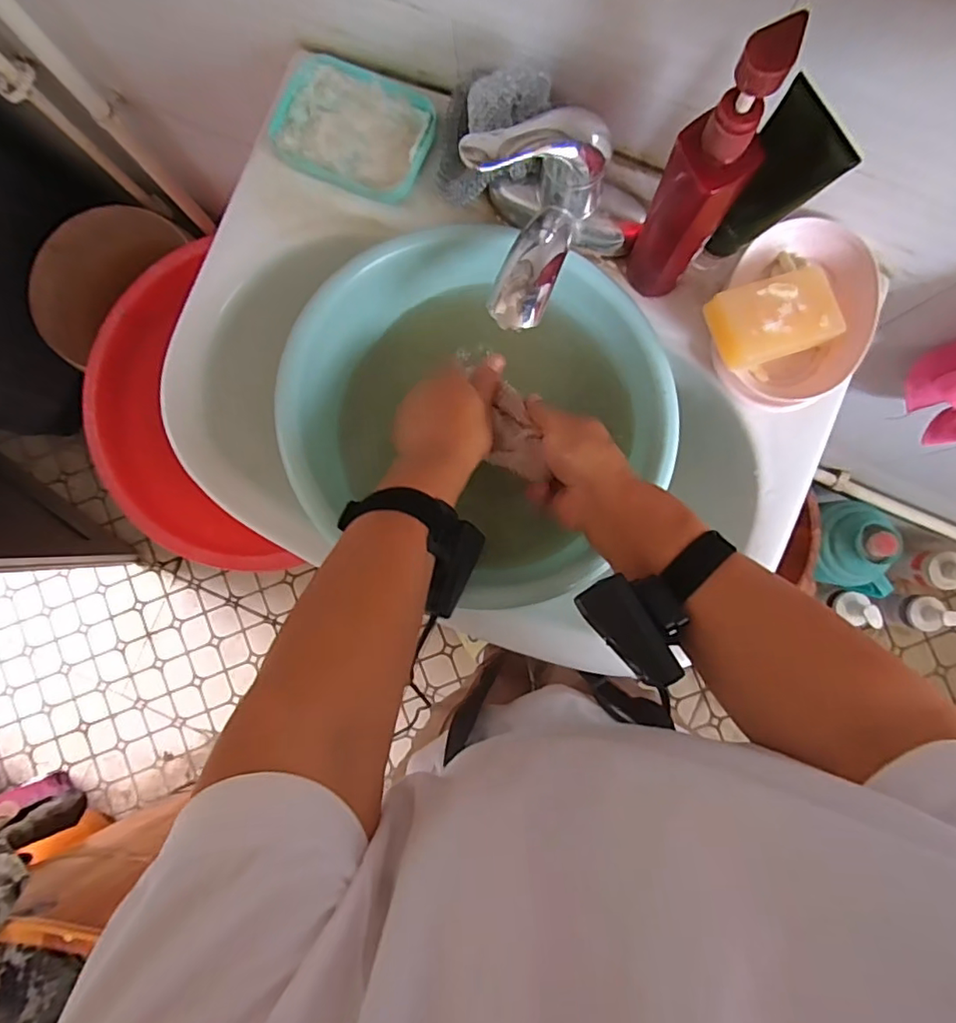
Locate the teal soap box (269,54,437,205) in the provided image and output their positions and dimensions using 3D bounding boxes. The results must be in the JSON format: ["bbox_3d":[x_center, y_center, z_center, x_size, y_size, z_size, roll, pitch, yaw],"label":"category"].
[{"bbox_3d":[-0.107,-0.331,0.492,0.134,0.019,0.098,21,88,4],"label":"teal soap box"}]

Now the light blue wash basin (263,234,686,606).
[{"bbox_3d":[0.009,-0.087,0.491,0.304,0.128,0.289,0,86,3],"label":"light blue wash basin"}]

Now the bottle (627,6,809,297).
[{"bbox_3d":[0.148,-0.211,0.376,0.045,0.204,0.042,-26,85,1],"label":"bottle"}]

